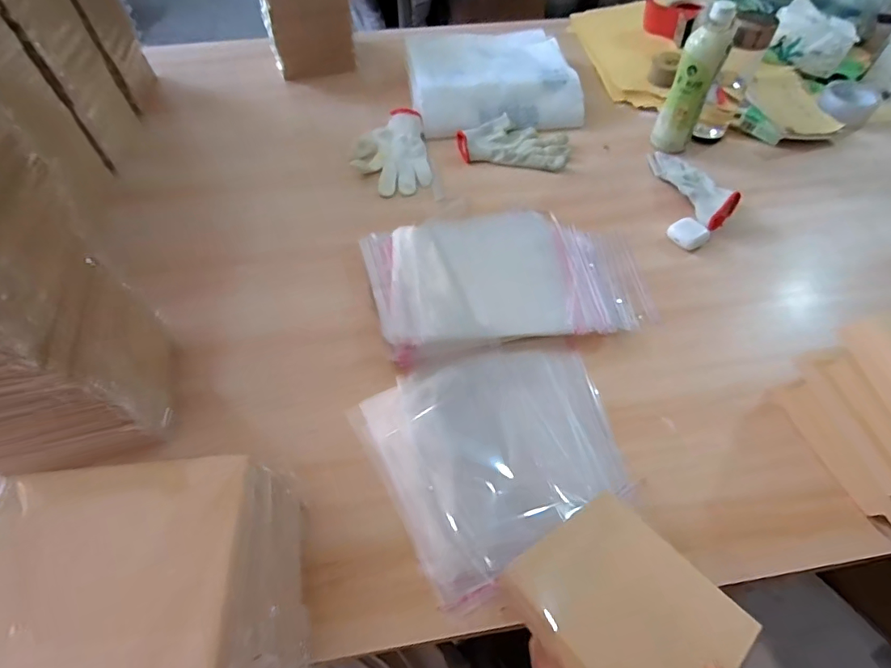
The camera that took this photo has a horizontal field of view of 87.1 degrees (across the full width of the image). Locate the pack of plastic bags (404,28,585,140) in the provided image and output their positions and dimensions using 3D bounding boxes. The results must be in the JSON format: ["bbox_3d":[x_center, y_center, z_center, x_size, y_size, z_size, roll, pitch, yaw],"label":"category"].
[{"bbox_3d":[0.082,-0.499,0.896,0.297,0.061,0.294,-5,55,-4],"label":"pack of plastic bags"}]

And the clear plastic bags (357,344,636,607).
[{"bbox_3d":[0.060,0.114,0.506,0.255,0.013,0.224,-24,58,-16],"label":"clear plastic bags"}]

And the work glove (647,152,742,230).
[{"bbox_3d":[0.382,-0.237,0.727,0.062,0.033,0.190,-9,55,-6],"label":"work glove"}]

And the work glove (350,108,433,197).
[{"bbox_3d":[-0.094,-0.309,0.795,0.123,0.027,0.197,-6,55,-4],"label":"work glove"}]

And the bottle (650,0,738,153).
[{"bbox_3d":[0.389,-0.398,0.738,0.060,0.201,0.057,11,55,8],"label":"bottle"}]

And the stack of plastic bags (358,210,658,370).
[{"bbox_3d":[0.085,-0.088,0.634,0.364,0.033,0.237,-9,55,-6],"label":"stack of plastic bags"}]

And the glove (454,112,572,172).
[{"bbox_3d":[0.117,-0.329,0.802,0.185,0.024,0.101,6,55,4],"label":"glove"}]

